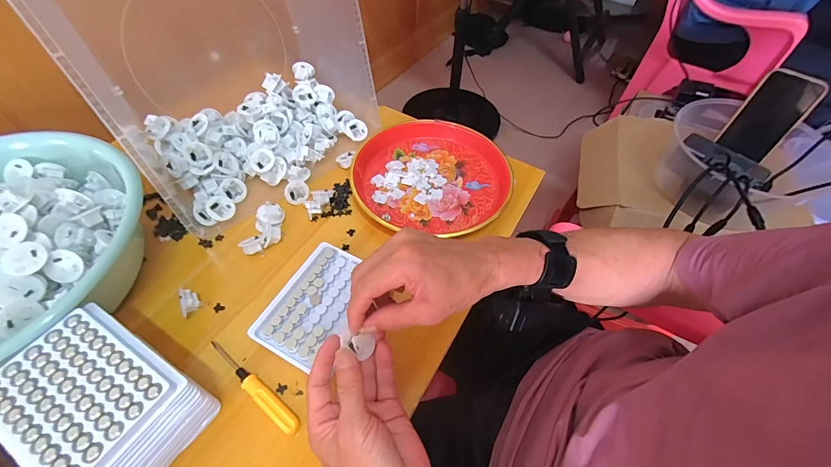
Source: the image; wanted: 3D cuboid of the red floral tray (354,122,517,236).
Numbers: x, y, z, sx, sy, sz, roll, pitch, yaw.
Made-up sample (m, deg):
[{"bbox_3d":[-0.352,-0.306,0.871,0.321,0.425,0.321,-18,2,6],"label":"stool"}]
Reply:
[{"bbox_3d":[0.025,-0.084,0.527,0.221,0.030,0.205,7,54,2],"label":"red floral tray"}]

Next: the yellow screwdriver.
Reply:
[{"bbox_3d":[-0.159,0.149,0.355,0.124,0.011,0.017,34,60,20],"label":"yellow screwdriver"}]

